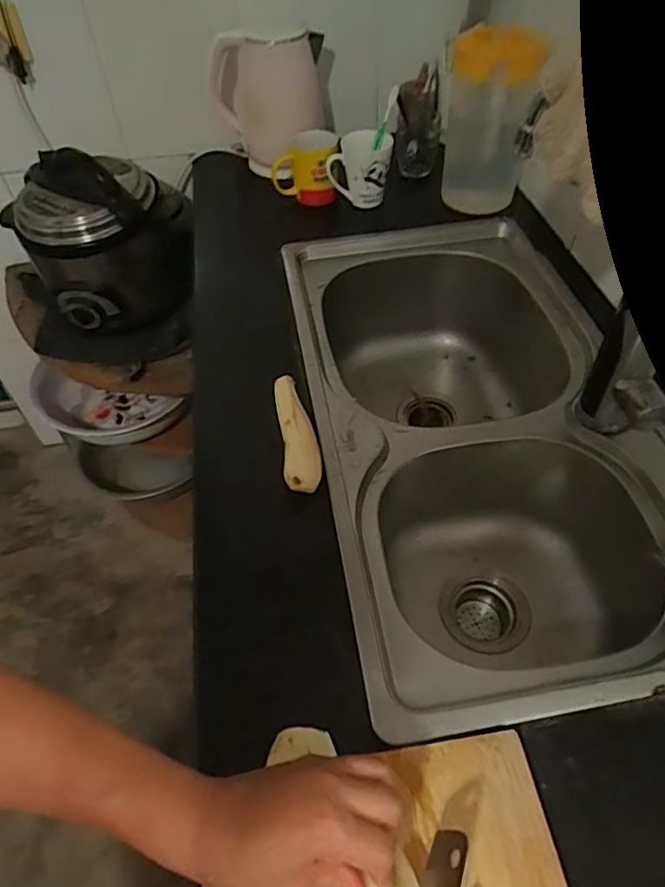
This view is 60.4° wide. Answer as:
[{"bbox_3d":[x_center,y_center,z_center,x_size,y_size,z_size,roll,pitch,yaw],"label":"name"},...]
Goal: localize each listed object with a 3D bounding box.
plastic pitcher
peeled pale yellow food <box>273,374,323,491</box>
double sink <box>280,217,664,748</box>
[{"bbox_3d":[0.221,-0.457,0.820,0.111,0.252,0.145,7,51,9],"label":"plastic pitcher"},{"bbox_3d":[-0.038,-0.011,0.630,0.039,0.040,0.157,-8,51,-3],"label":"peeled pale yellow food"},{"bbox_3d":[0.179,0.015,0.726,0.381,0.262,0.665,-9,51,-4],"label":"double sink"}]

